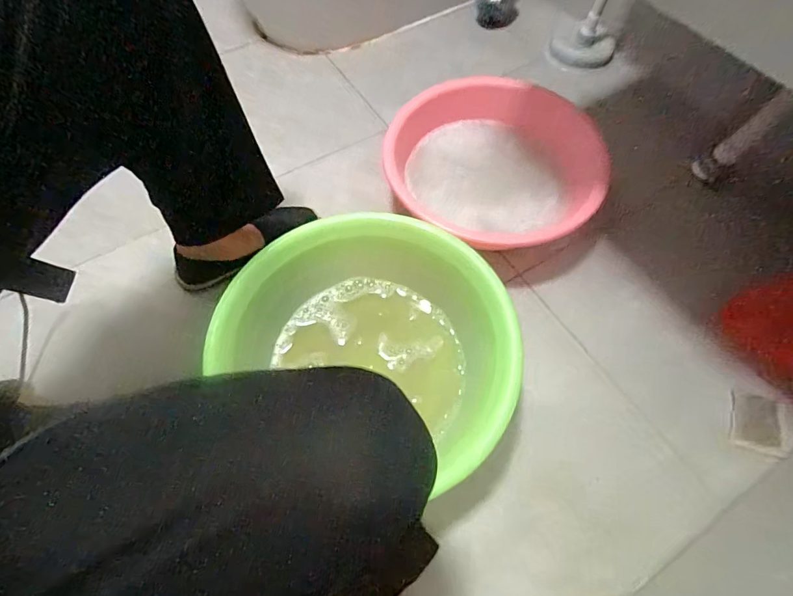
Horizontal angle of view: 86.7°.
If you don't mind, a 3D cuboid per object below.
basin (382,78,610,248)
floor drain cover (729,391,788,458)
[{"bbox_3d":[0.153,-0.214,0.716,0.325,0.110,0.342,2,62,-3],"label":"basin"},{"bbox_3d":[0.491,0.171,0.569,0.063,0.006,0.078,14,66,18],"label":"floor drain cover"}]

